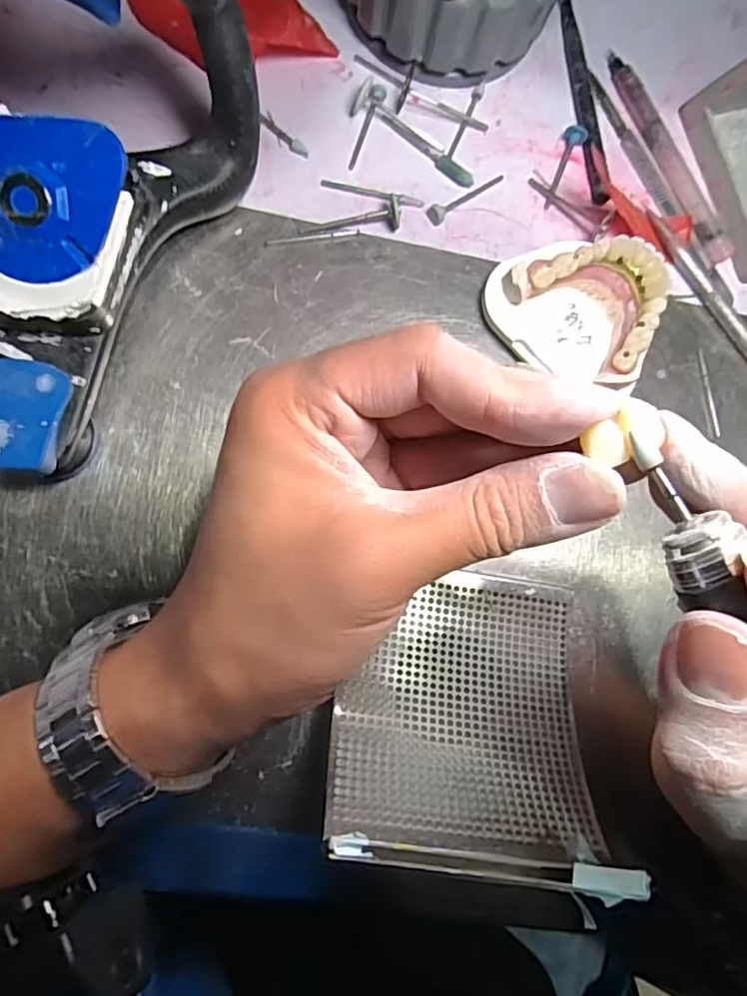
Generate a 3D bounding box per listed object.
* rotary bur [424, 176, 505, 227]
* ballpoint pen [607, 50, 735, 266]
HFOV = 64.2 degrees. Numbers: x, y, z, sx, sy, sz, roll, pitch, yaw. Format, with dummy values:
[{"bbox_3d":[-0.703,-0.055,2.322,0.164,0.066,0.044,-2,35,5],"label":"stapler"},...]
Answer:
[{"bbox_3d":[0.045,-0.148,0.287,0.044,0.007,0.009,-39,89,-9],"label":"rotary bur"},{"bbox_3d":[0.148,-0.172,0.300,0.010,0.007,0.118,-27,87,-9],"label":"ballpoint pen"}]

